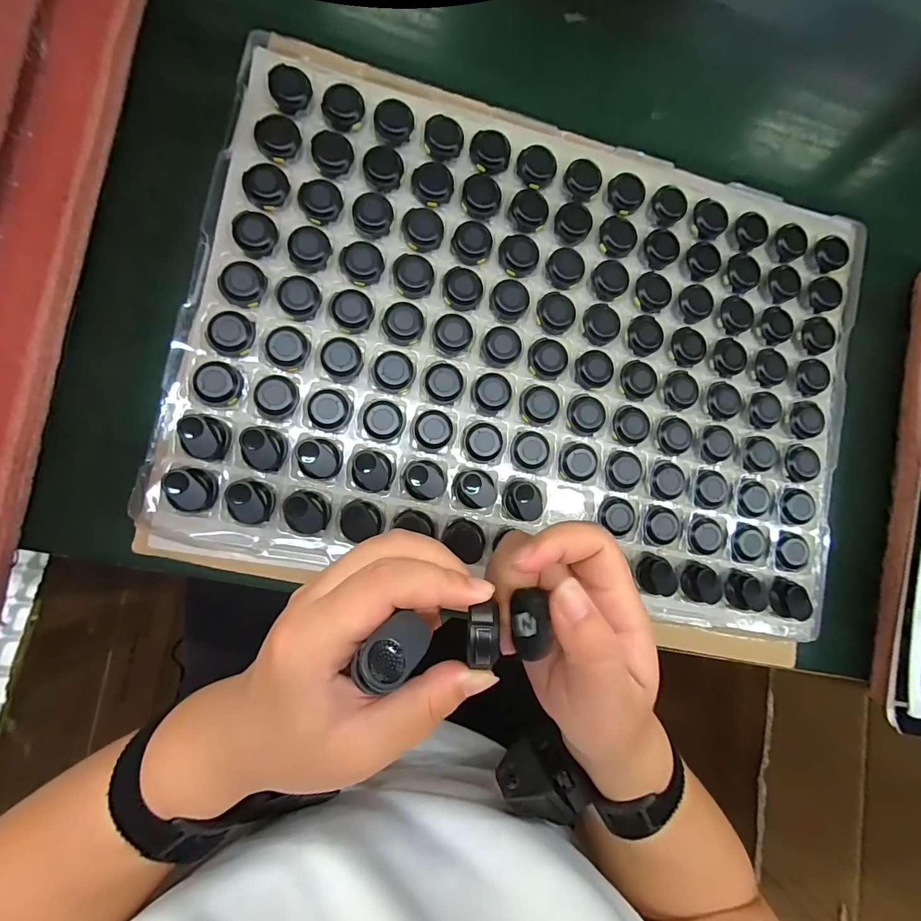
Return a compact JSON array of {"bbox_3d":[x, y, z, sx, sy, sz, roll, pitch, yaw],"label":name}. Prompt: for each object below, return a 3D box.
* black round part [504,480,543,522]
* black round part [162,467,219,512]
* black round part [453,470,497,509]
[{"bbox_3d":[0.047,0.030,0.299,0.029,0.012,0.027,0,88,-8],"label":"black round part"},{"bbox_3d":[-0.175,0.019,0.267,0.025,0.019,0.028,1,88,-8],"label":"black round part"},{"bbox_3d":[0.011,0.020,0.292,0.029,0.017,0.026,-5,88,-8],"label":"black round part"}]

